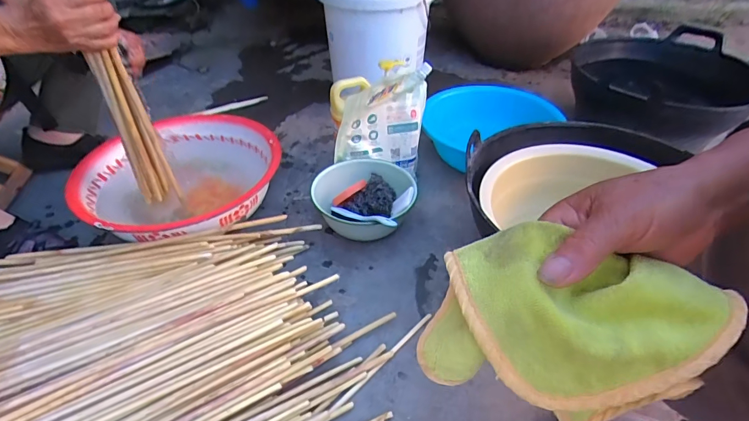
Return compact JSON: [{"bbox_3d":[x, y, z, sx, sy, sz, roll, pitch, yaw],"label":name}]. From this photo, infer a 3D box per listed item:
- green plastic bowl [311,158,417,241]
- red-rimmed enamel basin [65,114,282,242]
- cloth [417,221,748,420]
[{"bbox_3d":[-0.021,-0.019,0.843,0.203,0.106,0.193,-1,42,0],"label":"green plastic bowl"},{"bbox_3d":[-0.389,-0.057,0.864,0.340,0.113,0.378,30,49,28],"label":"red-rimmed enamel basin"},{"bbox_3d":[0.107,0.070,0.234,0.144,0.081,0.092,13,43,13],"label":"cloth"}]

